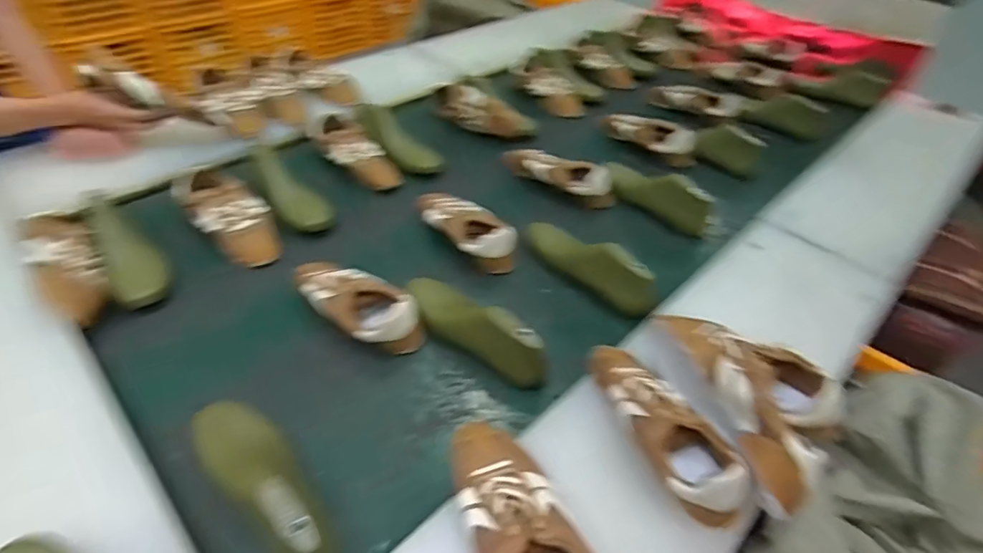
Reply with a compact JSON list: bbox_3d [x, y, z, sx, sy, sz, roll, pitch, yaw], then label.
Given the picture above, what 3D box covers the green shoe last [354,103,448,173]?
[{"bbox_3d":[-0.210,-0.301,1.103,0.250,0.075,0.069,34,51,25],"label":"green shoe last"}]

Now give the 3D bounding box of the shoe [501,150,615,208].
[{"bbox_3d":[0.137,-0.214,1.063,0.250,0.077,0.065,26,48,19],"label":"shoe"}]

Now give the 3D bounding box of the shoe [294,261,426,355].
[{"bbox_3d":[-0.199,0.046,0.780,0.214,0.081,0.103,27,49,21],"label":"shoe"}]

